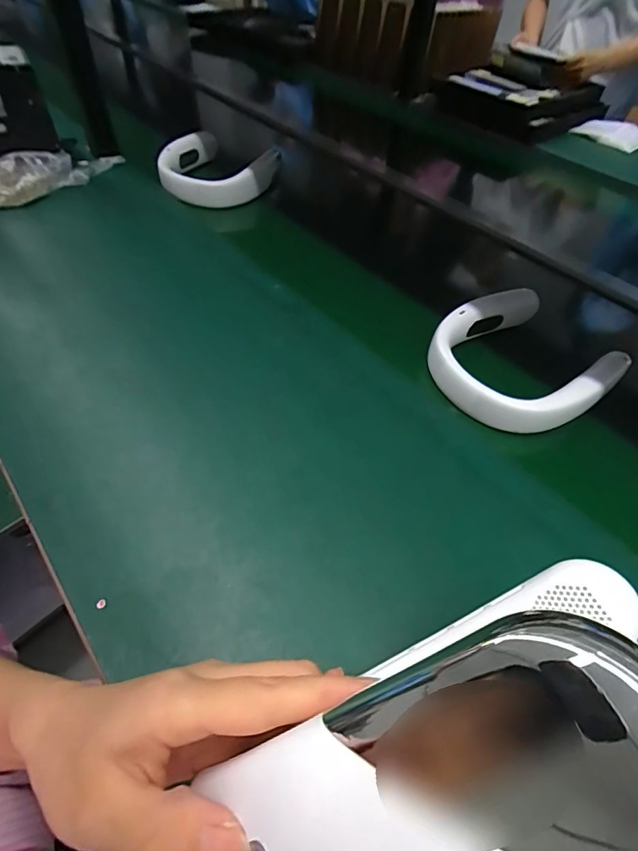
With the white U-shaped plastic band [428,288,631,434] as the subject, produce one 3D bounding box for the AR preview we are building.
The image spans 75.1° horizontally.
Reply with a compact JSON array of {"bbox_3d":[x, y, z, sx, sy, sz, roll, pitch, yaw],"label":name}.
[{"bbox_3d":[0.230,-0.078,0.492,0.200,0.042,0.182,-23,58,-20],"label":"white U-shaped plastic band"}]

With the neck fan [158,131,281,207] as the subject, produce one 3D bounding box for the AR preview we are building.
[{"bbox_3d":[-0.180,-0.472,0.763,0.215,0.058,0.177,0,53,-4],"label":"neck fan"}]

